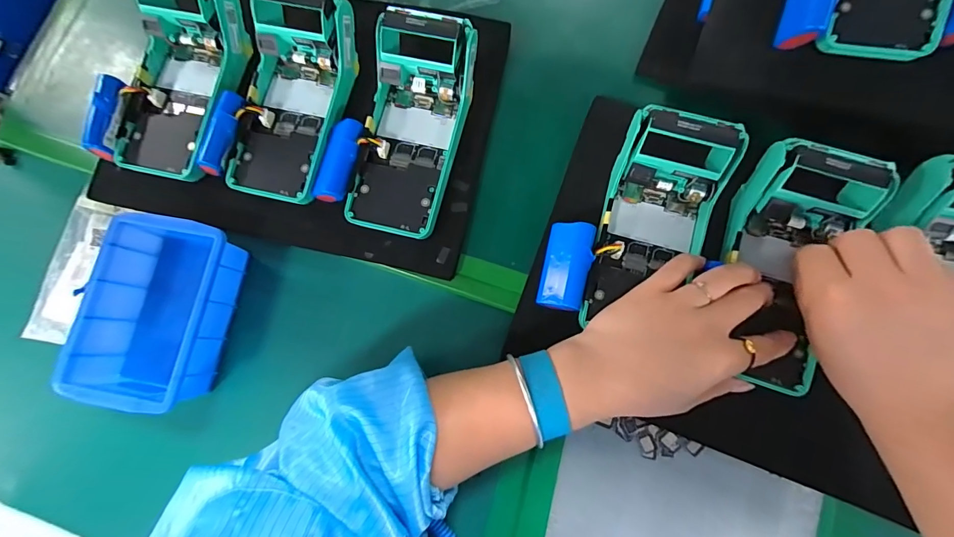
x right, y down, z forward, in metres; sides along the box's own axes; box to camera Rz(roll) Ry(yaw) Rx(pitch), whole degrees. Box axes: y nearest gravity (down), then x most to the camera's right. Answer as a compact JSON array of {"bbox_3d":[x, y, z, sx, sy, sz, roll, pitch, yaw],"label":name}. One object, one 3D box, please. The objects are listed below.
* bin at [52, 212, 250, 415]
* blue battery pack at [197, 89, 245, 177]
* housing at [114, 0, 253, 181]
[{"bbox_3d":[-0.257,0.034,0.338,0.097,0.060,0.152,11,76,1],"label":"bin"},{"bbox_3d":[-0.214,-0.113,0.340,0.022,0.017,0.069,15,90,-7],"label":"blue battery pack"},{"bbox_3d":[-0.258,-0.163,0.353,0.089,0.061,0.170,14,91,2],"label":"housing"}]

